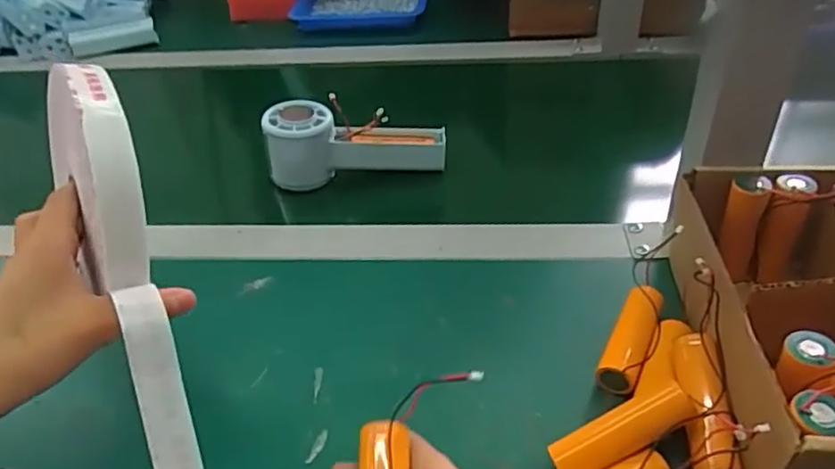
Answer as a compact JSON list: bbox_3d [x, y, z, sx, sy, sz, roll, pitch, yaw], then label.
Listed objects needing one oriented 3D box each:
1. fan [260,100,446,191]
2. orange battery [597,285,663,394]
[{"bbox_3d":[-0.052,-0.080,0.539,0.149,0.060,0.048,-6,39,-3],"label":"fan"},{"bbox_3d":[0.125,0.061,0.367,0.023,0.023,0.071,16,43,23],"label":"orange battery"}]

